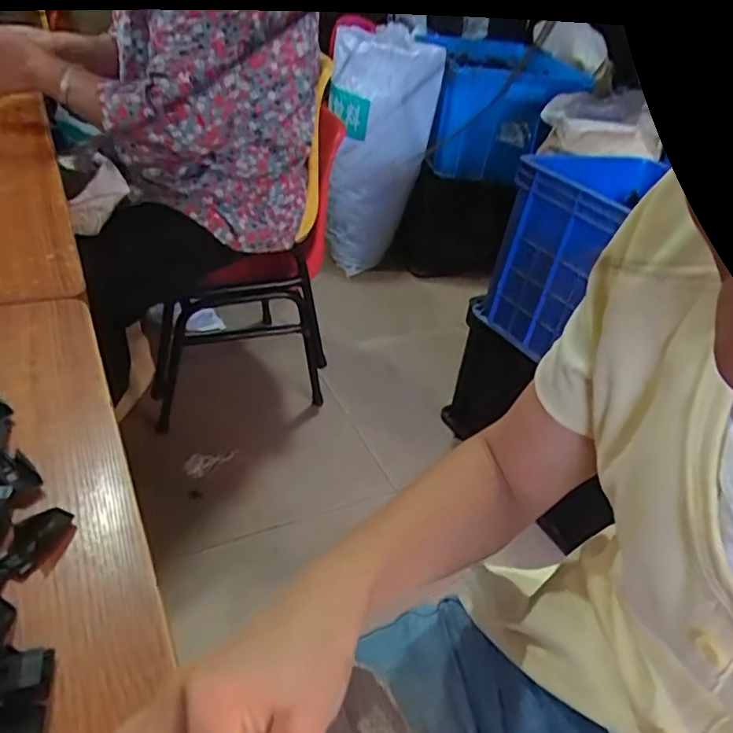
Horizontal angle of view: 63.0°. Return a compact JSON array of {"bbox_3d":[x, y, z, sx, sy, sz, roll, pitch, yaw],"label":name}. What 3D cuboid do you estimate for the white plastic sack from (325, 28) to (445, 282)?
[{"bbox_3d":[-0.008,-0.658,1.871,0.388,0.720,0.240,-9,36,-41],"label":"white plastic sack"}]

